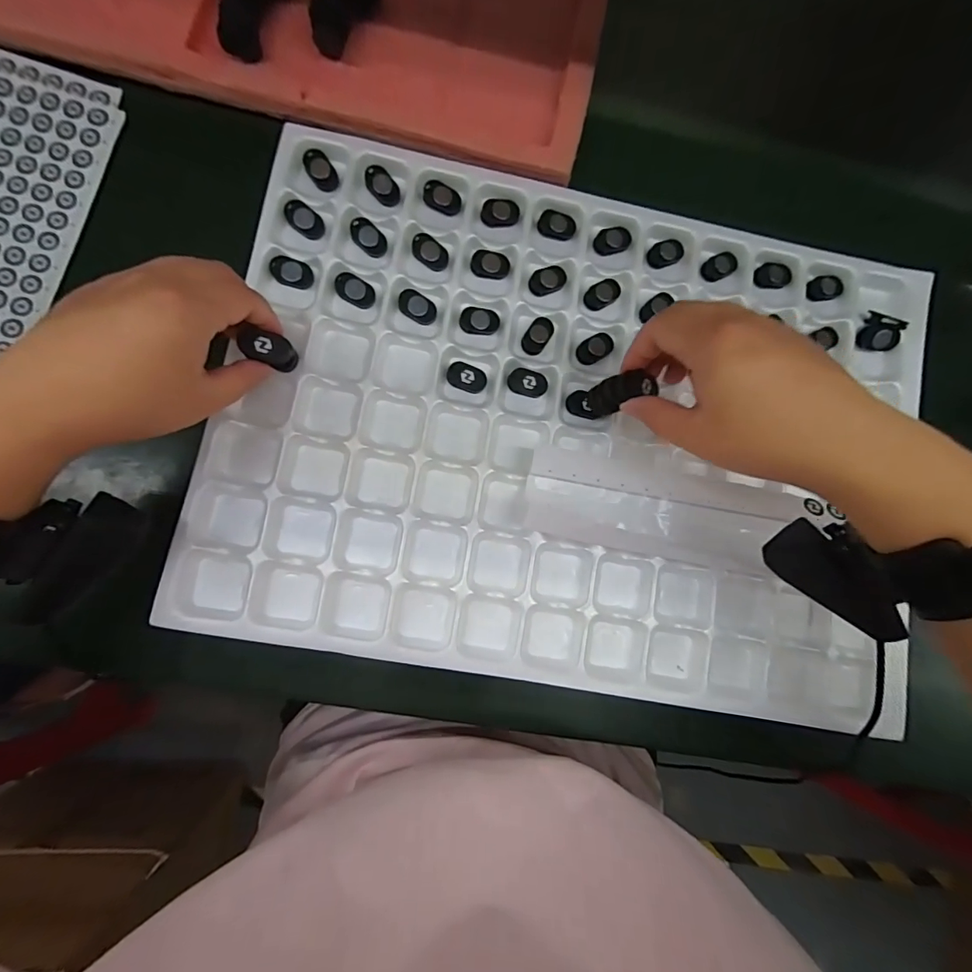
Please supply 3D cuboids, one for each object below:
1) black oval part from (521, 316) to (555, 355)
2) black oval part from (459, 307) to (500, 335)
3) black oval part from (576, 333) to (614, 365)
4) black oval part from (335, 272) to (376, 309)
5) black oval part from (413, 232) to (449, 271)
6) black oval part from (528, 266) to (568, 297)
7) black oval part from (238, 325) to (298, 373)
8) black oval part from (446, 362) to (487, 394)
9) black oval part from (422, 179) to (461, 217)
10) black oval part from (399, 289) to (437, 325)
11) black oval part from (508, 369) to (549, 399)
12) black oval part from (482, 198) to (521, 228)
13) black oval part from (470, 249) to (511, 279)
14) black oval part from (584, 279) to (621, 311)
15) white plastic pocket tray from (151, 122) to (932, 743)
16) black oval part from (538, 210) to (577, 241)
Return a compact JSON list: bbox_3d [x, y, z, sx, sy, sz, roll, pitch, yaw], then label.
[{"bbox_3d":[0.039,-0.112,0.340,0.017,0.007,0.029,31,82,-2],"label":"black oval part"},{"bbox_3d":[-0.004,-0.121,0.337,0.029,0.008,0.017,0,84,-6],"label":"black oval part"},{"bbox_3d":[0.082,-0.103,0.344,0.028,0.007,0.018,-36,89,-8],"label":"black oval part"},{"bbox_3d":[-0.093,-0.140,0.328,0.027,0.011,0.018,18,83,-4],"label":"black oval part"},{"bbox_3d":[-0.041,-0.171,0.337,0.028,0.008,0.019,28,82,-2],"label":"black oval part"},{"bbox_3d":[0.047,-0.154,0.344,0.029,0.007,0.019,-22,87,-8],"label":"black oval part"},{"bbox_3d":[-0.135,-0.085,0.285,0.036,0.012,0.018,20,91,-46],"label":"black oval part"},{"bbox_3d":[-0.014,-0.079,0.333,0.028,0.009,0.019,14,83,-4],"label":"black oval part"},{"bbox_3d":[-0.033,-0.214,0.343,0.028,0.007,0.020,23,82,-3],"label":"black oval part"},{"bbox_3d":[-0.049,-0.130,0.333,0.027,0.009,0.018,28,82,-2],"label":"black oval part"},{"bbox_3d":[0.031,-0.076,0.336,0.029,0.005,0.018,13,83,-4],"label":"black oval part"},{"bbox_3d":[0.011,-0.204,0.343,0.029,0.007,0.019,-8,85,-7],"label":"black oval part"},{"bbox_3d":[0.003,-0.165,0.340,0.028,0.009,0.018,4,84,-5],"label":"black oval part"},{"bbox_3d":[0.089,-0.146,0.347,0.029,0.009,0.018,-32,88,-8],"label":"black oval part"},{"bbox_3d":[0.071,-0.044,0.323,0.490,0.030,0.355,10,83,-5],"label":"white plastic pocket tray"},{"bbox_3d":[0.055,-0.200,0.350,0.029,0.010,0.018,8,83,-5],"label":"black oval part"}]

